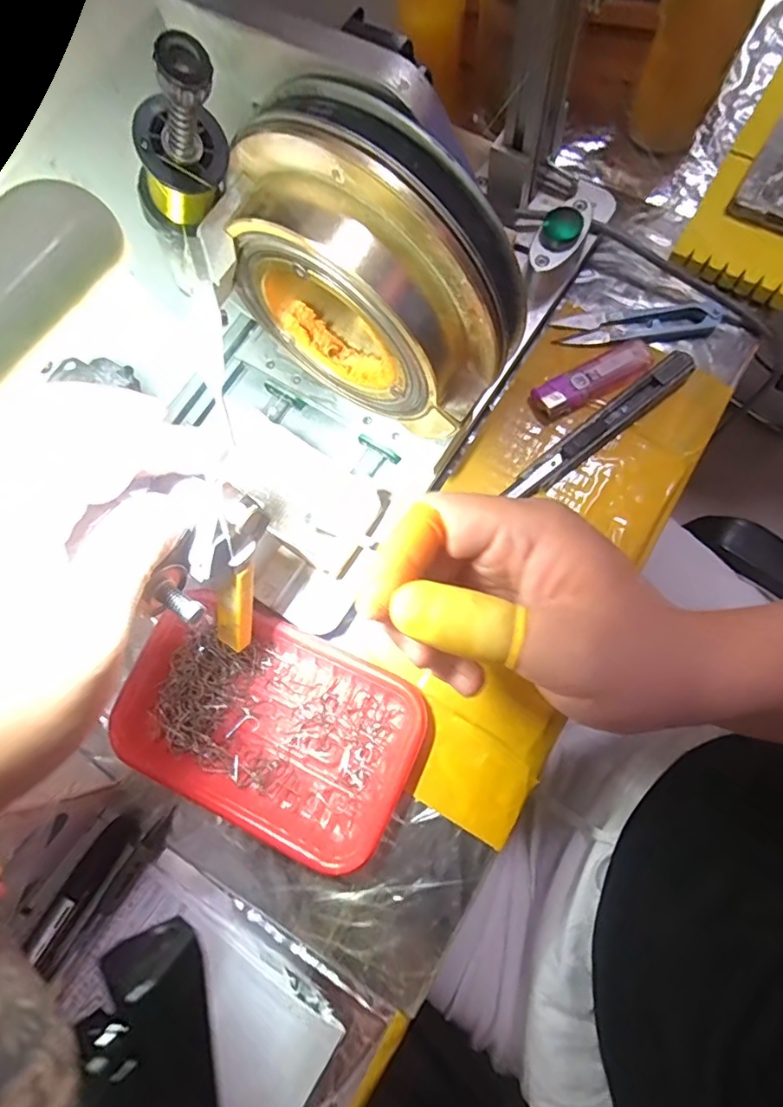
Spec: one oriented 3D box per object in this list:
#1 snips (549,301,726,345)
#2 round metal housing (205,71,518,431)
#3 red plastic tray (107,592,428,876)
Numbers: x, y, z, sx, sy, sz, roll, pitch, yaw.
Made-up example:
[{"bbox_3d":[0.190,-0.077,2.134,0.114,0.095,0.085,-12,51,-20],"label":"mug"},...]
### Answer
[{"bbox_3d":[0.163,-0.151,0.350,0.104,0.014,0.027,-3,78,4],"label":"snips"},{"bbox_3d":[-0.008,-0.096,0.192,0.103,0.093,0.045,35,82,10],"label":"round metal housing"},{"bbox_3d":[-0.073,0.094,0.302,0.169,0.031,0.105,24,81,9],"label":"red plastic tray"}]

